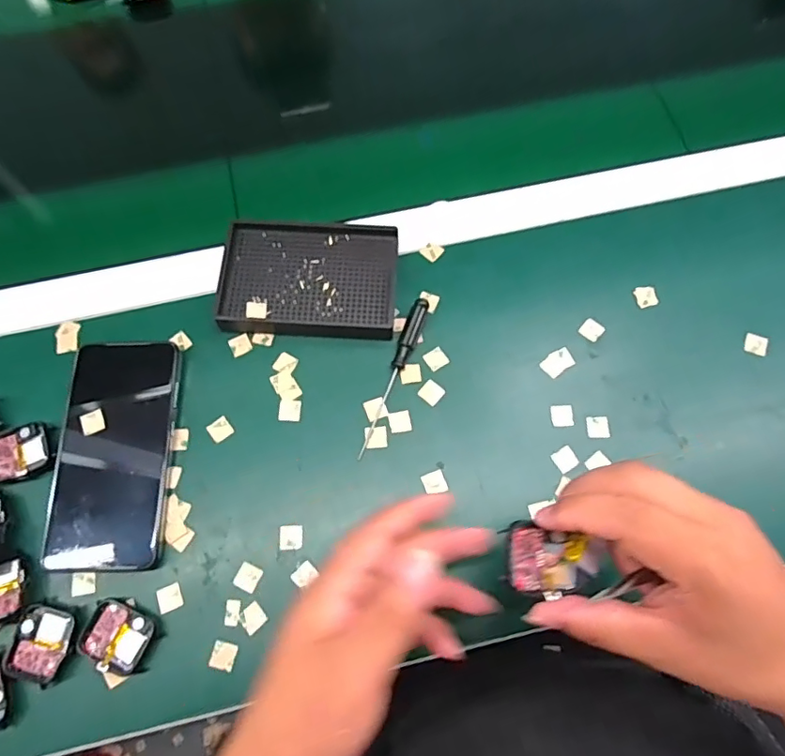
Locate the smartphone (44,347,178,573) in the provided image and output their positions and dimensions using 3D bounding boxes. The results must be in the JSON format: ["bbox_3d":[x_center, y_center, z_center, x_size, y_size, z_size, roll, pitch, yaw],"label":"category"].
[{"bbox_3d":[-0.198,0.052,0.380,0.077,0.014,0.160,-1,69,0],"label":"smartphone"}]

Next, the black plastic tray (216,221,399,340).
[{"bbox_3d":[-0.065,-0.080,0.424,0.135,0.024,0.088,3,70,1],"label":"black plastic tray"}]

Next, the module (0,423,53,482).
[{"bbox_3d":[-0.268,0.053,0.380,0.043,0.004,0.040,-21,71,-7],"label":"module"}]

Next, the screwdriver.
[{"bbox_3d":[0.001,-0.002,0.399,0.012,0.013,0.130,19,71,7],"label":"screwdriver"}]

